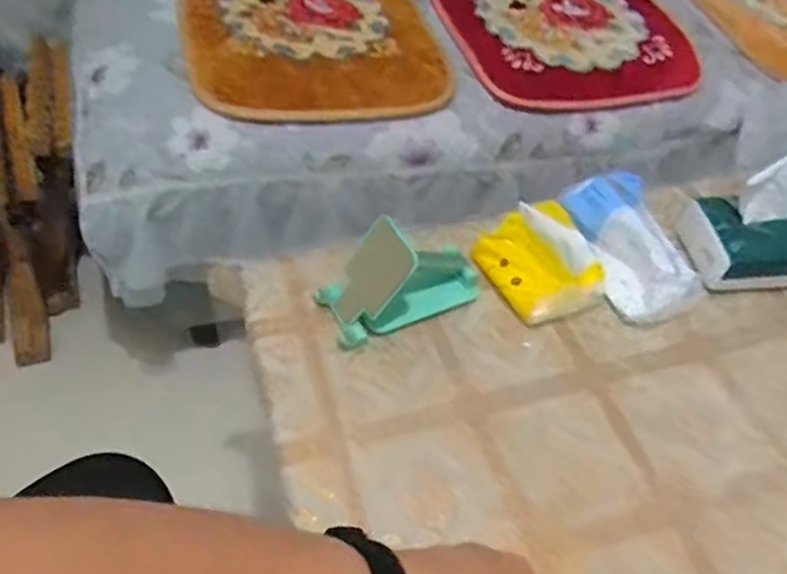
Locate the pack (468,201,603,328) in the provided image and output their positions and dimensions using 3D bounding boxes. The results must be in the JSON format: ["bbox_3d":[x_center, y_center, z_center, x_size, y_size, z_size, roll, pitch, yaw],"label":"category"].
[{"bbox_3d":[0.135,-0.030,0.619,0.090,0.075,0.097,-20,53,-19],"label":"pack"}]

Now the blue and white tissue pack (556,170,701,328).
[{"bbox_3d":[0.211,-0.038,0.634,0.060,0.069,0.138,-15,52,-16],"label":"blue and white tissue pack"}]

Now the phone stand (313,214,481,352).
[{"bbox_3d":[0.006,-0.015,0.593,0.132,0.076,0.064,-20,54,-20],"label":"phone stand"}]

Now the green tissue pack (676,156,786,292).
[{"bbox_3d":[0.341,-0.057,0.632,0.117,0.107,0.080,1,49,-3],"label":"green tissue pack"}]

